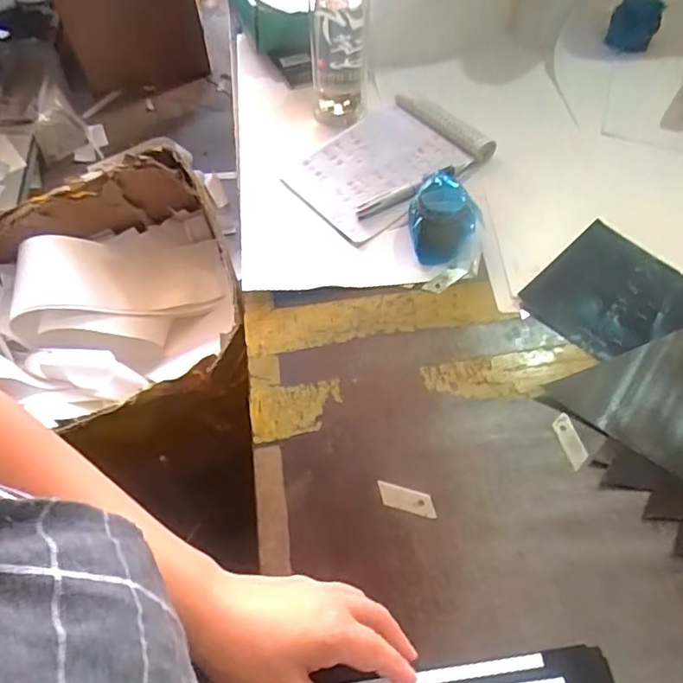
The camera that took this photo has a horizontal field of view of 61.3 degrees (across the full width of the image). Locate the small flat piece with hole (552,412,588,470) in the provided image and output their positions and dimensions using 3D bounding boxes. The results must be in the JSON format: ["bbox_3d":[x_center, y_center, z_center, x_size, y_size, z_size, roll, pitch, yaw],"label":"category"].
[{"bbox_3d":[0.196,0.085,0.493,0.018,0.004,0.047,-15,59,-6],"label":"small flat piece with hole"}]

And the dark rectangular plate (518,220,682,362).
[{"bbox_3d":[0.290,-0.032,0.565,0.151,0.007,0.185,-38,63,-20],"label":"dark rectangular plate"}]

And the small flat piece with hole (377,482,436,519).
[{"bbox_3d":[0.053,0.129,0.469,0.048,0.004,0.018,14,60,11],"label":"small flat piece with hole"}]

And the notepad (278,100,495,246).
[{"bbox_3d":[0.051,-0.211,0.679,0.207,0.024,0.156,-39,64,-19],"label":"notepad"}]

